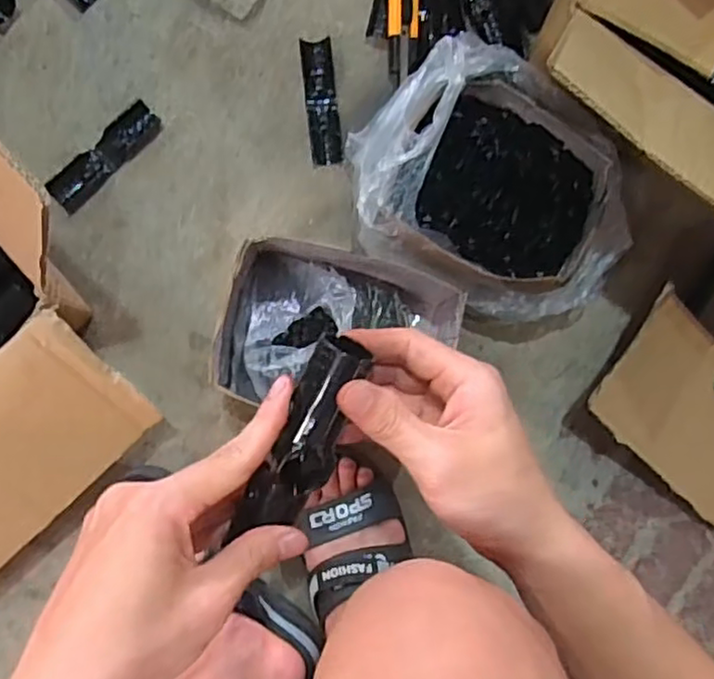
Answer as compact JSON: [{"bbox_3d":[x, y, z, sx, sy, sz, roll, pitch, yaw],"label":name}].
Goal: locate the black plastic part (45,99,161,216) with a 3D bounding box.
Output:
[{"bbox_3d":[-0.251,-0.183,0.672,0.035,0.013,0.128,43,84,-1],"label":"black plastic part"}]

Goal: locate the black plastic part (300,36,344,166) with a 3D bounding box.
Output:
[{"bbox_3d":[-0.036,-0.242,0.693,0.032,0.012,0.129,-6,87,-5],"label":"black plastic part"}]

